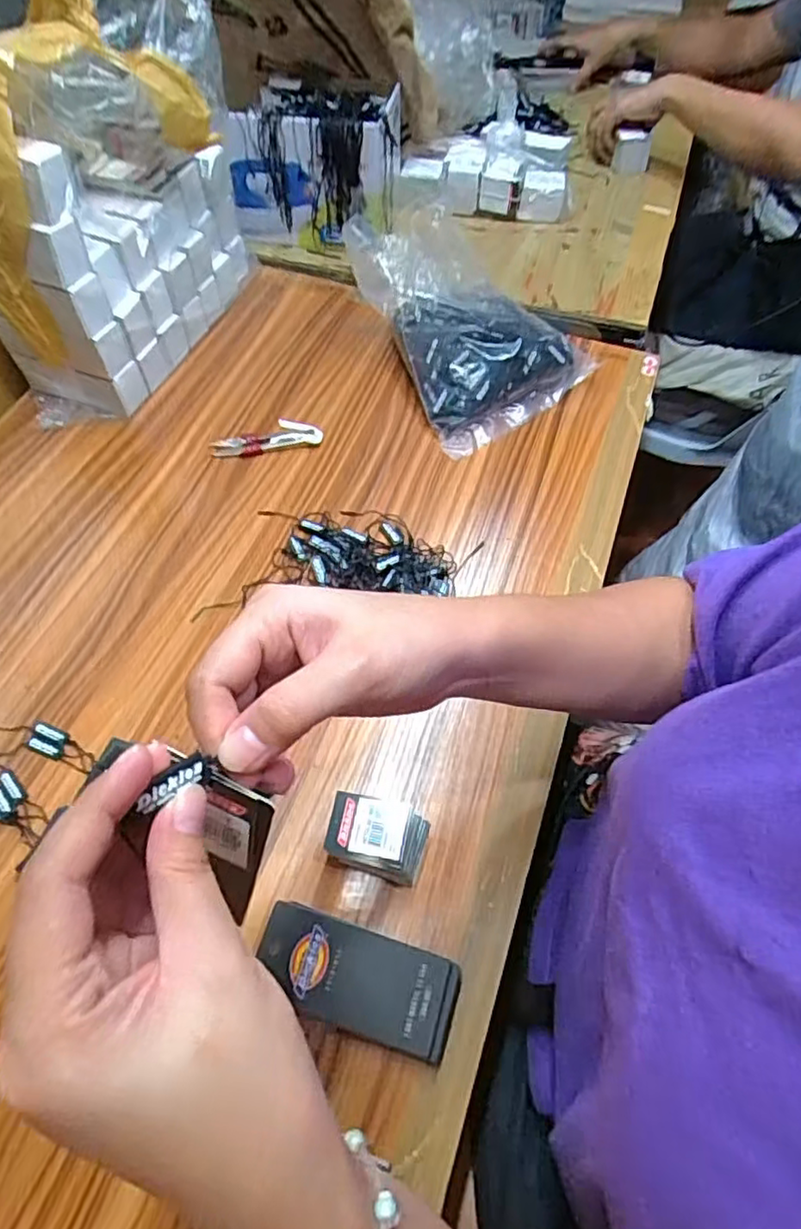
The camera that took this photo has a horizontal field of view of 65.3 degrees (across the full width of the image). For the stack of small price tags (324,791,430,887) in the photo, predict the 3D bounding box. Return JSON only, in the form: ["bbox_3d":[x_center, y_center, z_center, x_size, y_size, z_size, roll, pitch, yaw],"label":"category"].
[{"bbox_3d":[-0.015,0.145,0.407,0.063,0.027,0.043,11,59,6],"label":"stack of small price tags"}]

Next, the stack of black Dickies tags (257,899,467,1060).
[{"bbox_3d":[-0.026,0.212,0.365,0.114,0.027,0.050,16,59,9],"label":"stack of black Dickies tags"}]

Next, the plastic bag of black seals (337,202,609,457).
[{"bbox_3d":[0.063,-0.333,0.674,0.187,0.074,0.333,-21,61,-13],"label":"plastic bag of black seals"}]

